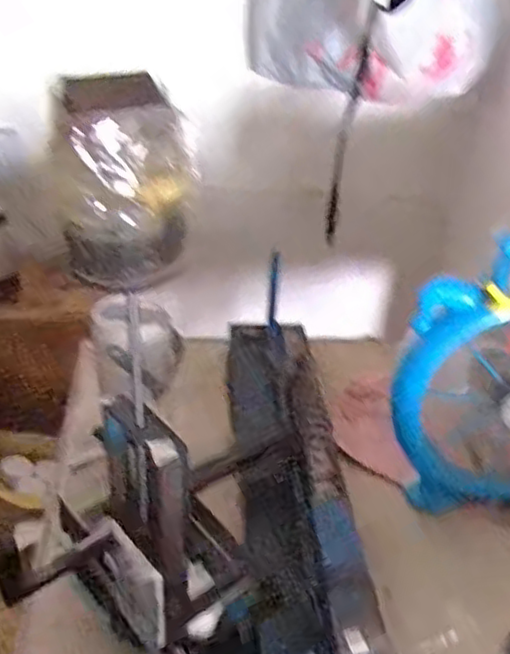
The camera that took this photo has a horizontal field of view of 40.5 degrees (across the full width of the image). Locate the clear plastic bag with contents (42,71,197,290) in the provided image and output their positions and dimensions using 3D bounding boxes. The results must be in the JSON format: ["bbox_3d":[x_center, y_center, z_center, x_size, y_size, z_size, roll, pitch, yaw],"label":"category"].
[{"bbox_3d":[-0.058,-0.063,0.307,0.057,0.084,0.044,-3,34,-11],"label":"clear plastic bag with contents"}]

